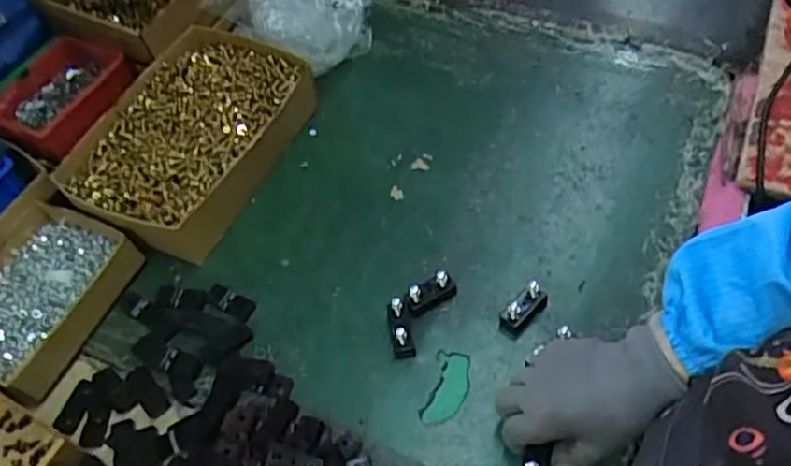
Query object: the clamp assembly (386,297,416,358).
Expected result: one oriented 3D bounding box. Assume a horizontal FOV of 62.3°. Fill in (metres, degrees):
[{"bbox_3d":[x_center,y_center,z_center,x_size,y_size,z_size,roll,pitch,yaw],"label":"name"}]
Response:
[{"bbox_3d":[0.004,0.085,0.605,0.020,0.030,0.055,-10,58,-2],"label":"clamp assembly"}]

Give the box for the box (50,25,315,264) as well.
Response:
[{"bbox_3d":[-0.218,-0.105,0.722,0.191,0.086,0.264,21,63,18],"label":"box"}]

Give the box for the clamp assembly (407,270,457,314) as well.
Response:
[{"bbox_3d":[0.033,0.055,0.624,0.048,0.031,0.022,-22,59,-9],"label":"clamp assembly"}]

